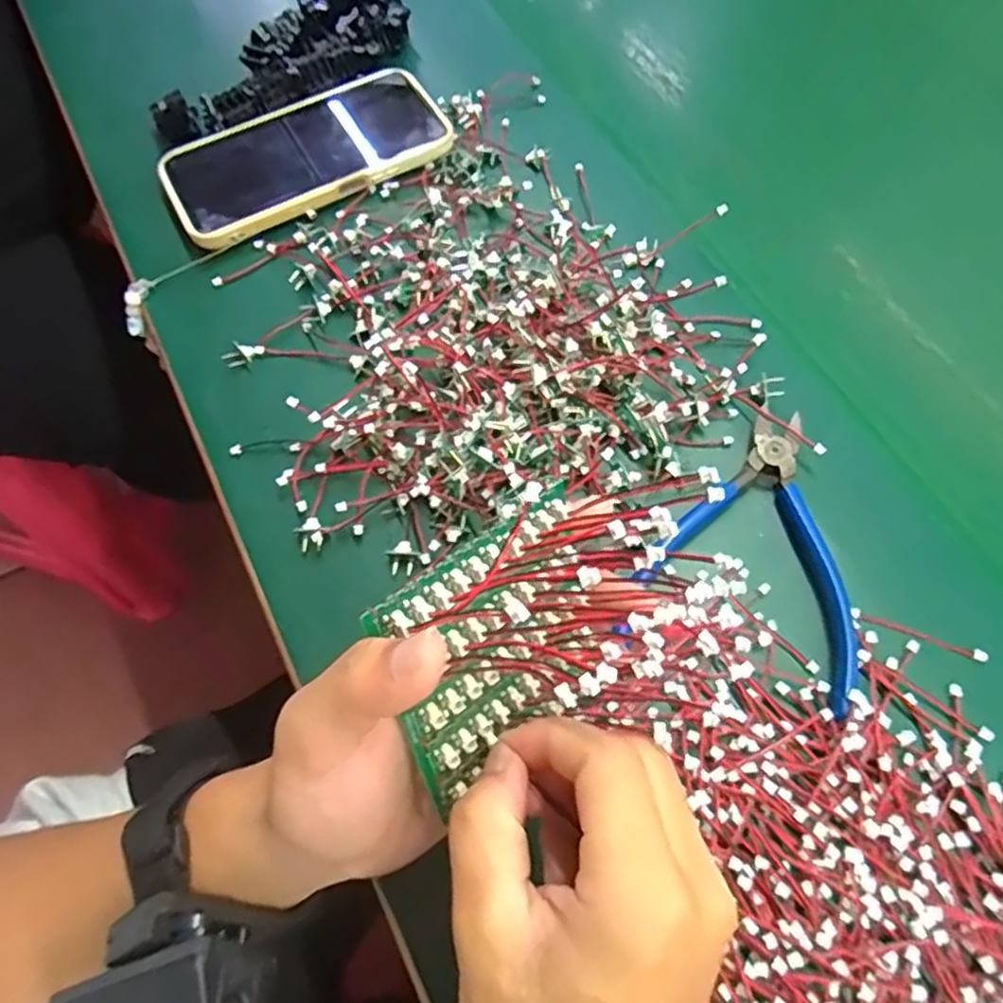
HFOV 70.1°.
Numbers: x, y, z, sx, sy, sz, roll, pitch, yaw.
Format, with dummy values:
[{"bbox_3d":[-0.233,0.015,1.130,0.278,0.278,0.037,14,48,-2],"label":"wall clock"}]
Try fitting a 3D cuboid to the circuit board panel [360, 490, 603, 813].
[{"bbox_3d":[0.000,0.046,0.230,0.075,0.074,0.010,-31,29,-28],"label":"circuit board panel"}]

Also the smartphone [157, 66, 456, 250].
[{"bbox_3d":[-0.117,-0.214,0.428,0.167,0.011,0.080,-26,67,-11],"label":"smartphone"}]

